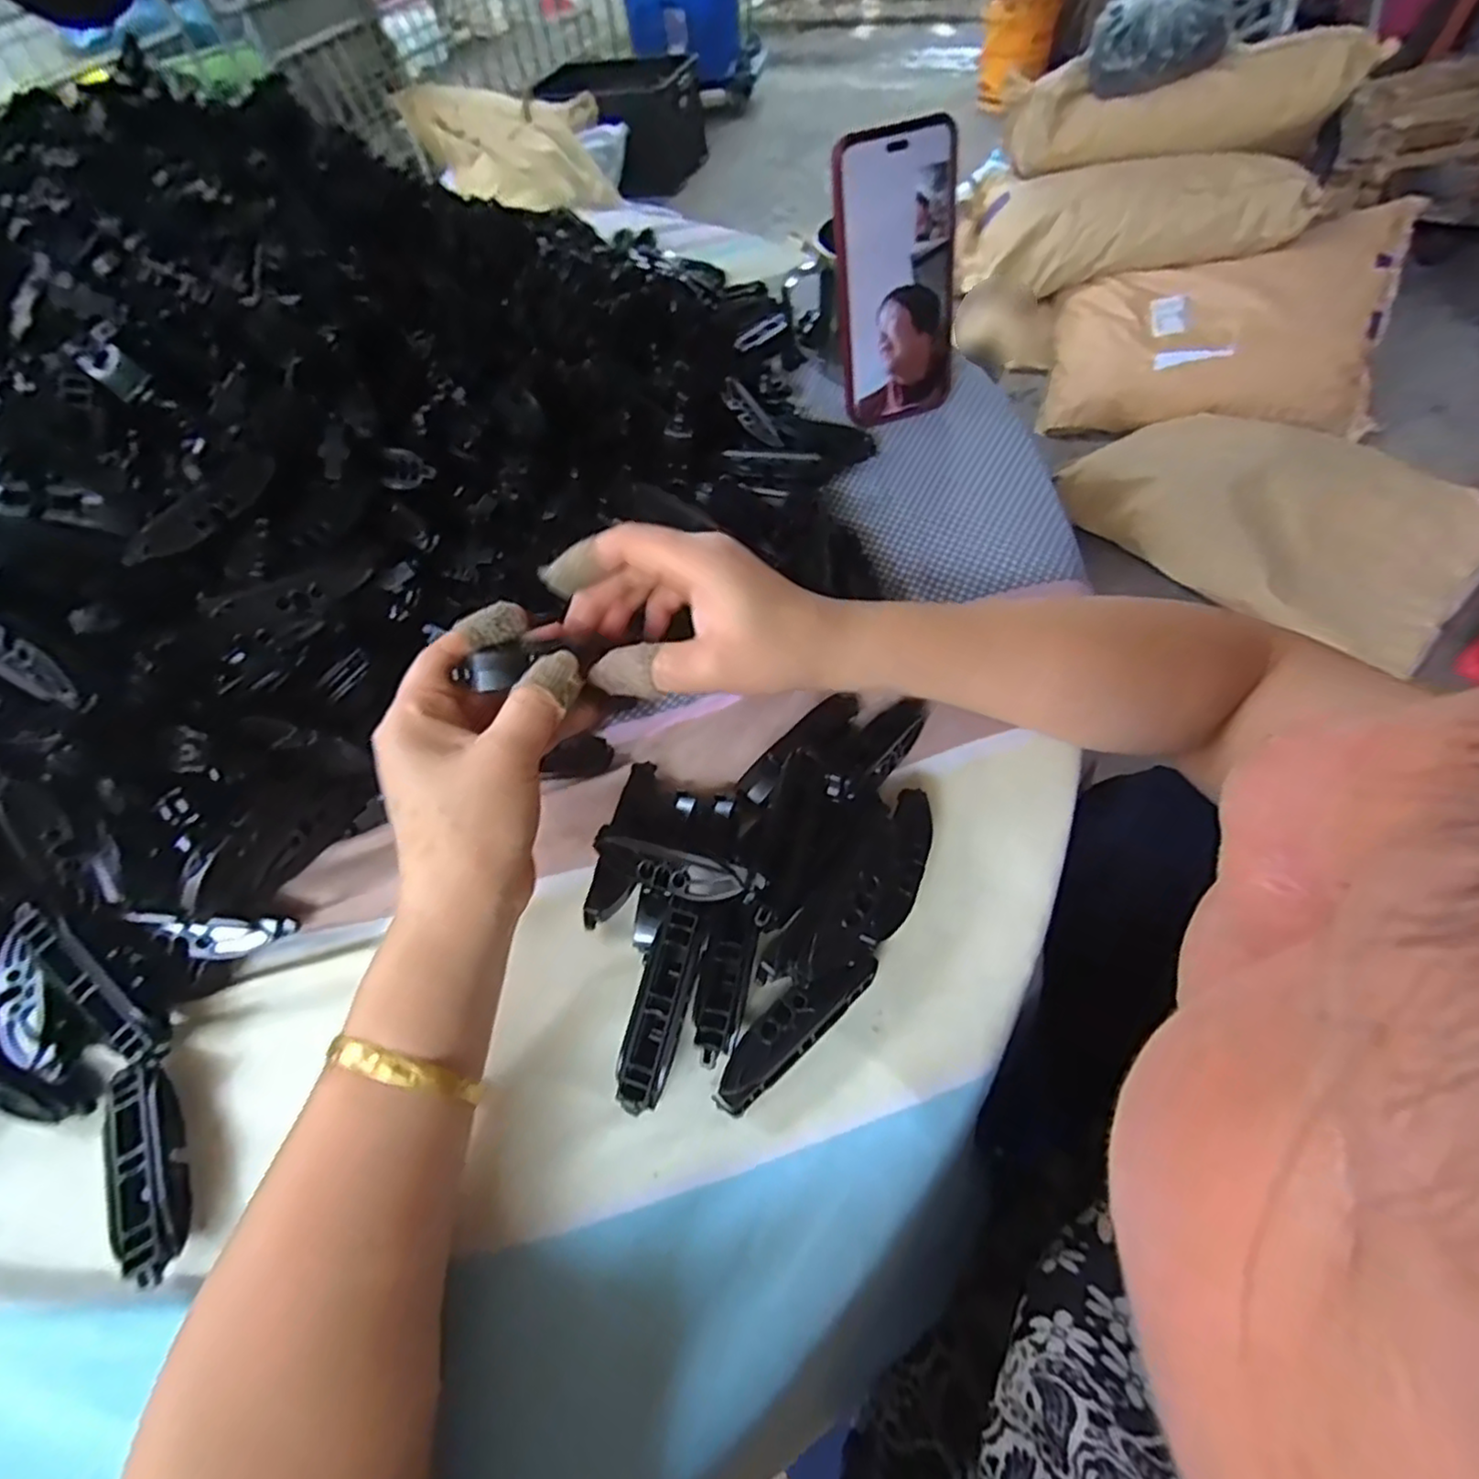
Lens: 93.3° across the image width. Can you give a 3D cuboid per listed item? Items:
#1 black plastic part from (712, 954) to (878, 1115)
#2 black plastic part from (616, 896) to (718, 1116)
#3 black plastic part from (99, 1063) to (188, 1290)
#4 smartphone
[{"bbox_3d":[0.021,0.112,0.276,0.079,0.009,0.021,-39,63,-19],"label":"black plastic part"},{"bbox_3d":[-0.031,0.104,0.281,0.020,0.013,0.080,14,75,13],"label":"black plastic part"},{"bbox_3d":[-0.226,0.165,0.267,0.019,0.017,0.078,-28,60,-13],"label":"black plastic part"},{"bbox_3d":[0.100,-0.289,0.445,0.073,0.157,0.013,-16,40,-1],"label":"smartphone"}]

